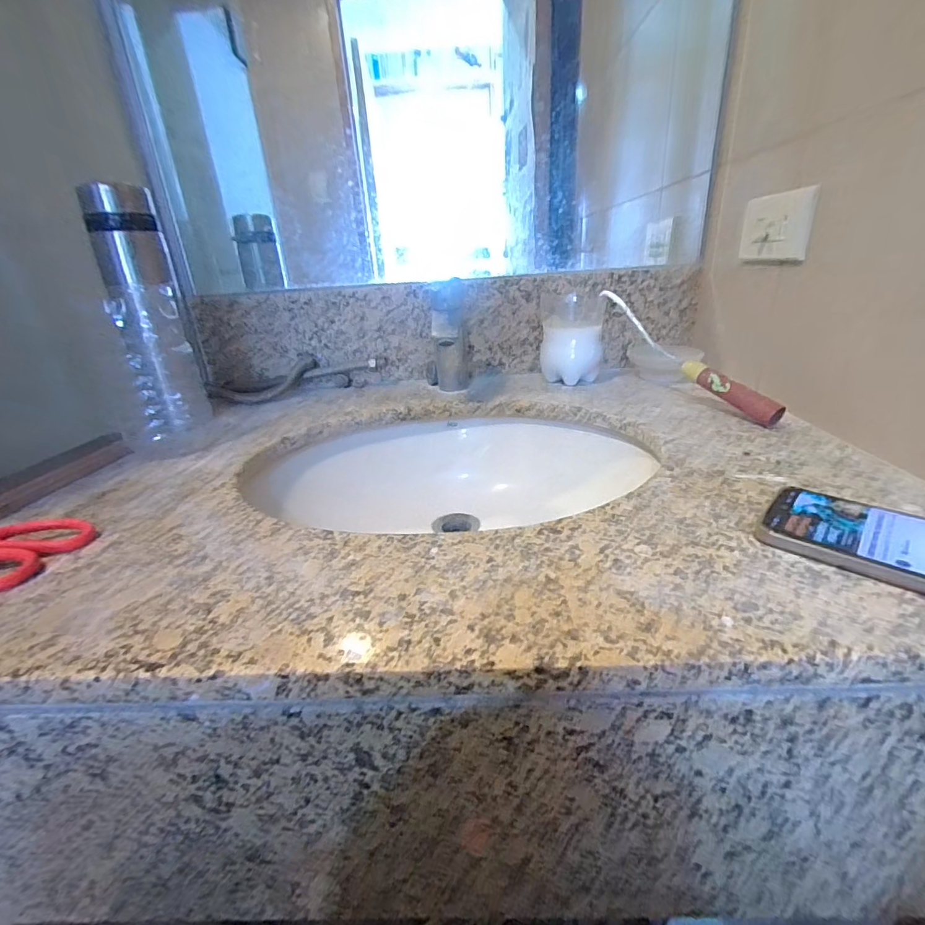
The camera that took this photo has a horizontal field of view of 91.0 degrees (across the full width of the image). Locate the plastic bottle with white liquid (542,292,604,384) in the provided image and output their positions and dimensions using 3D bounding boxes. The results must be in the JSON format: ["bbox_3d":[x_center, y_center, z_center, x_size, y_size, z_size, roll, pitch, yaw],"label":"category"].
[{"bbox_3d":[0.169,-0.196,0.705,0.088,0.120,0.095,2,24,13],"label":"plastic bottle with white liquid"}]

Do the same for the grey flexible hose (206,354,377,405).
[{"bbox_3d":[-0.268,-0.136,0.740,0.268,0.050,0.074,-10,24,-13],"label":"grey flexible hose"}]

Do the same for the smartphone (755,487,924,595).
[{"bbox_3d":[0.281,0.055,0.275,0.161,0.012,0.079,18,32,41],"label":"smartphone"}]

